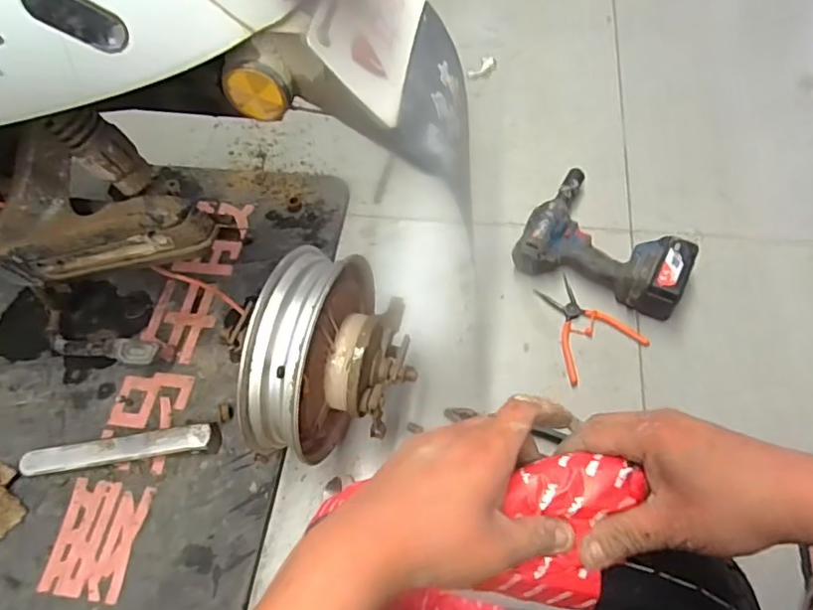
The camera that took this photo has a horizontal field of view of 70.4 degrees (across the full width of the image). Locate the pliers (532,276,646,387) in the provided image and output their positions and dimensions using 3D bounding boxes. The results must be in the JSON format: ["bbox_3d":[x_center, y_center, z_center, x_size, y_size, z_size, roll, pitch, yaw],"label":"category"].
[{"bbox_3d":[0.263,0.028,0.882,0.133,0.012,0.156,-26,60,-14],"label":"pliers"}]

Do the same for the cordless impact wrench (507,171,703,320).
[{"bbox_3d":[0.328,-0.112,0.924,0.251,0.082,0.224,24,65,17],"label":"cordless impact wrench"}]

